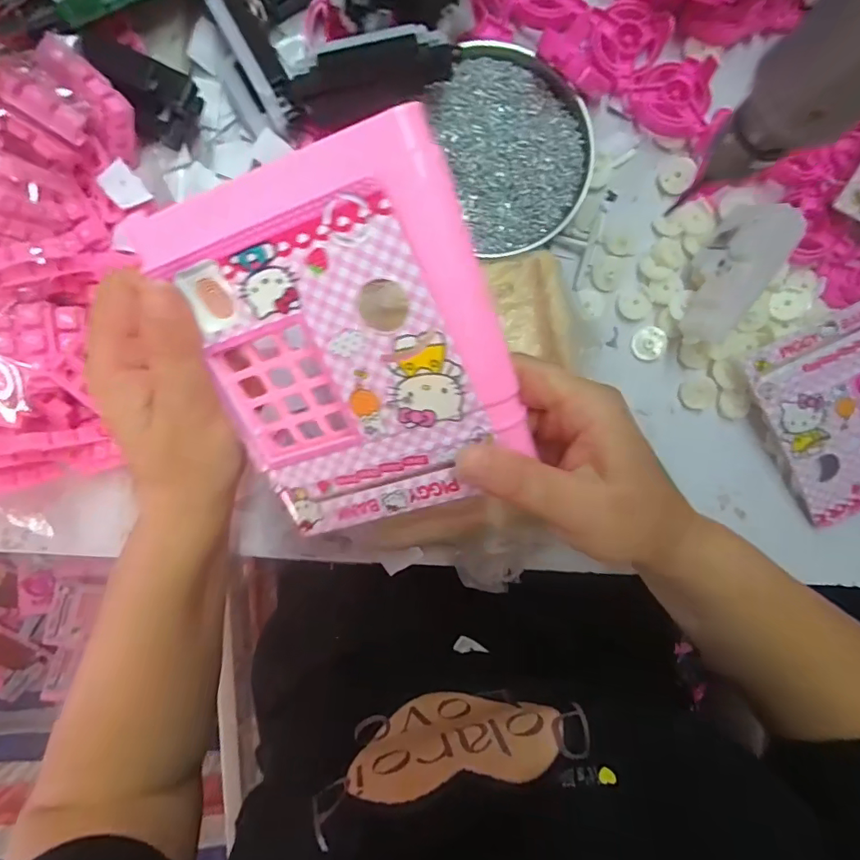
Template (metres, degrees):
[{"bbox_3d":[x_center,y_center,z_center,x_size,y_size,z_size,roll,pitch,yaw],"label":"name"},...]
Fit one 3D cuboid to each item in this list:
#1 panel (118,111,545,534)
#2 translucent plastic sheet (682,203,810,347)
[{"bbox_3d":[-0.034,-0.035,0.223,0.129,0.018,0.157,-20,112,16],"label":"panel"},{"bbox_3d":[0.202,-0.103,0.344,0.047,0.034,0.098,37,92,-3],"label":"translucent plastic sheet"}]

